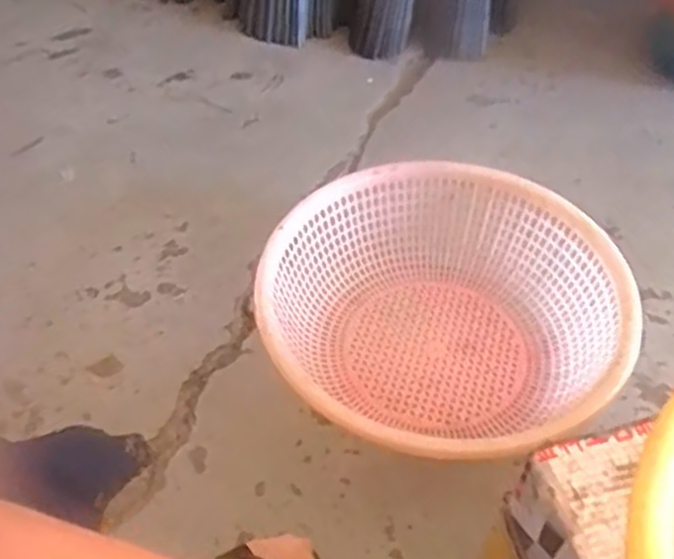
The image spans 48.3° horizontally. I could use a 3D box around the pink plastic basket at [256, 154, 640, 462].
[{"bbox_3d":[0.110,0.041,0.871,0.392,0.132,0.374,0,49,0],"label":"pink plastic basket"}]

